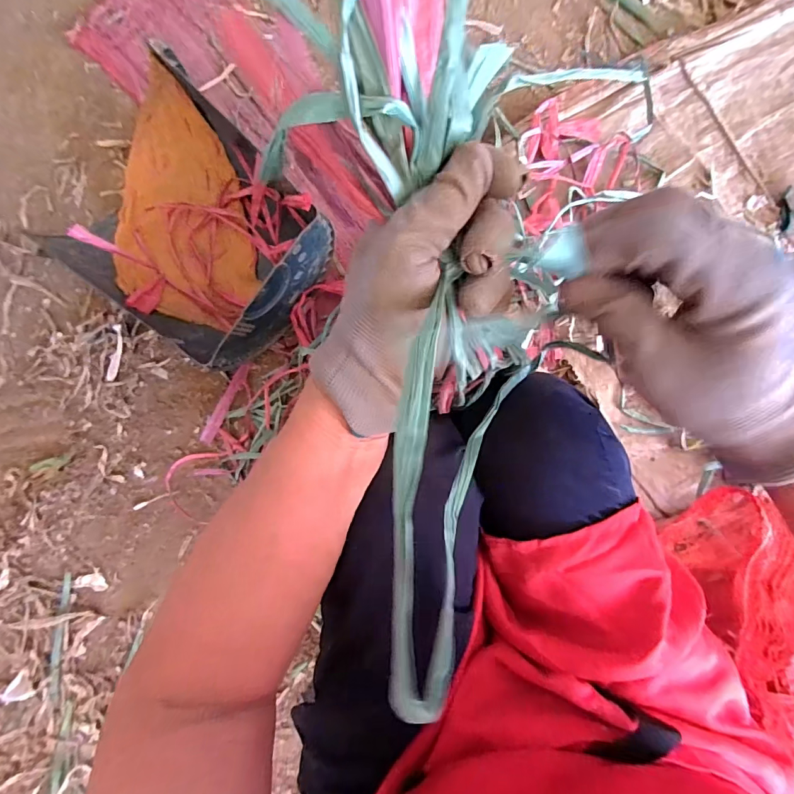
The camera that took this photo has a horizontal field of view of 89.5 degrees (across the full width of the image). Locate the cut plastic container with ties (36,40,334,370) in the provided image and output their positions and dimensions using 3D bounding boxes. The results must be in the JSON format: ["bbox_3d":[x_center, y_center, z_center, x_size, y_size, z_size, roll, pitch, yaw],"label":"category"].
[{"bbox_3d":[-0.329,-0.283,0.641,0.446,0.166,0.328,37,91,4],"label":"cut plastic container with ties"}]

